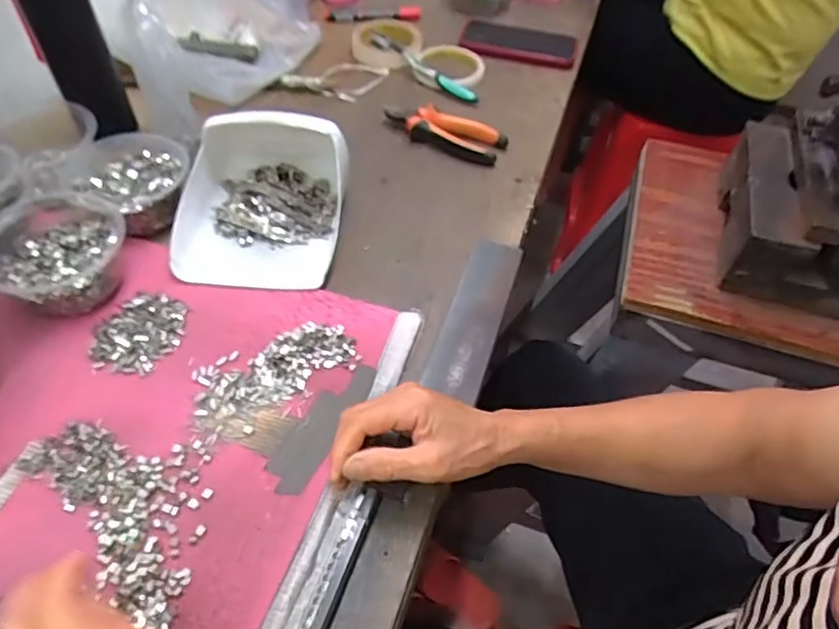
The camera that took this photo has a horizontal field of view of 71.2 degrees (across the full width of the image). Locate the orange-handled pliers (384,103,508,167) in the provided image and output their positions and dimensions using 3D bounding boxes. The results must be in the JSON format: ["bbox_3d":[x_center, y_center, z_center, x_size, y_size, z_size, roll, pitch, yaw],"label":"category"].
[{"bbox_3d":[0.033,-0.232,0.715,0.147,0.028,0.064,22,53,14],"label":"orange-handled pliers"}]

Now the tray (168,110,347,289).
[{"bbox_3d":[-0.154,-0.119,0.569,0.151,0.084,0.170,6,51,2],"label":"tray"}]

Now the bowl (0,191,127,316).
[{"bbox_3d":[-0.318,-0.054,0.516,0.114,0.062,0.110,1,51,-2],"label":"bowl"}]

